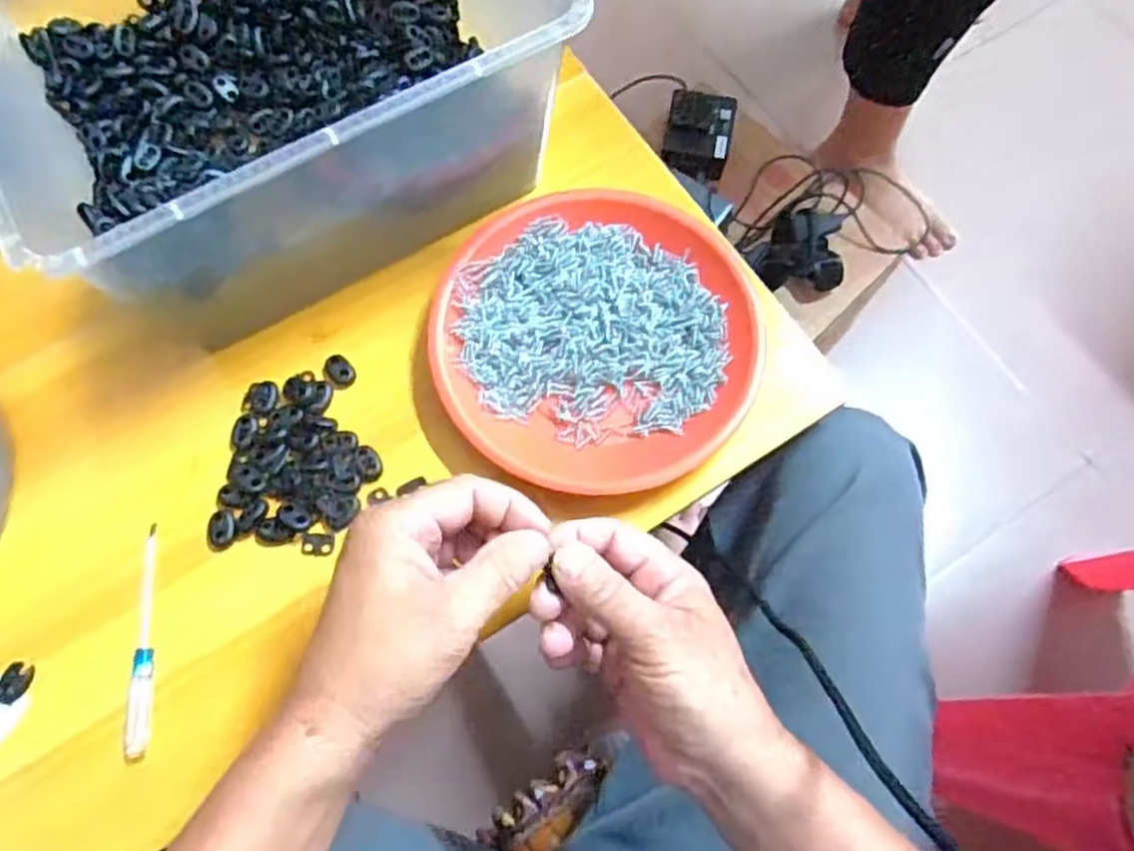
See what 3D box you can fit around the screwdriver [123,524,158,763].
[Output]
[{"bbox_3d":[-0.230,0.115,0.398,0.011,0.006,0.122,-8,70,-3],"label":"screwdriver"}]

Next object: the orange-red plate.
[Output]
[{"bbox_3d":[0.017,-0.056,0.450,0.193,0.023,0.182,0,70,0],"label":"orange-red plate"}]

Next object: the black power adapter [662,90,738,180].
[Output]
[{"bbox_3d":[0.144,-0.320,0.809,0.073,0.040,0.082,9,70,4],"label":"black power adapter"}]

